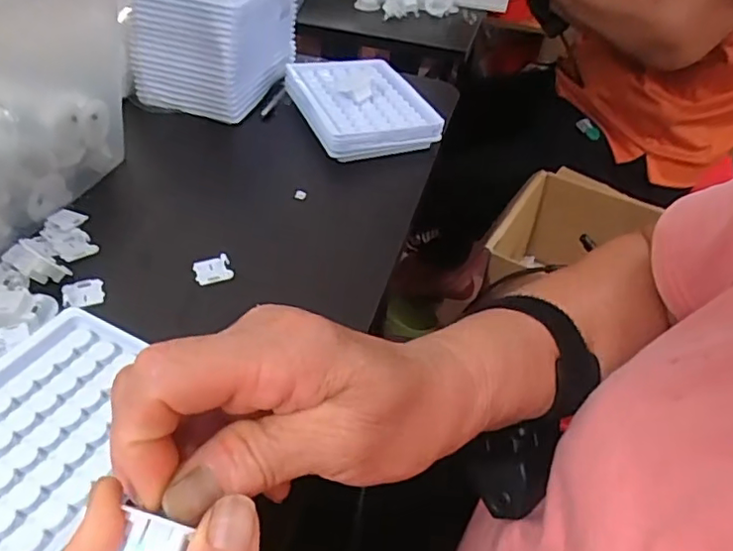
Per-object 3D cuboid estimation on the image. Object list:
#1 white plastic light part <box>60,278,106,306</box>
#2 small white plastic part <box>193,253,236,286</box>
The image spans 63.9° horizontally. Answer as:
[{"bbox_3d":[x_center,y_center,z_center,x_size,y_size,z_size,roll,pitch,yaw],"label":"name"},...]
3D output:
[{"bbox_3d":[-0.164,0.010,0.339,0.021,0.004,0.018,-12,45,-18],"label":"white plastic light part"},{"bbox_3d":[-0.094,-0.004,0.361,0.022,0.006,0.019,-11,45,-17],"label":"small white plastic part"}]

